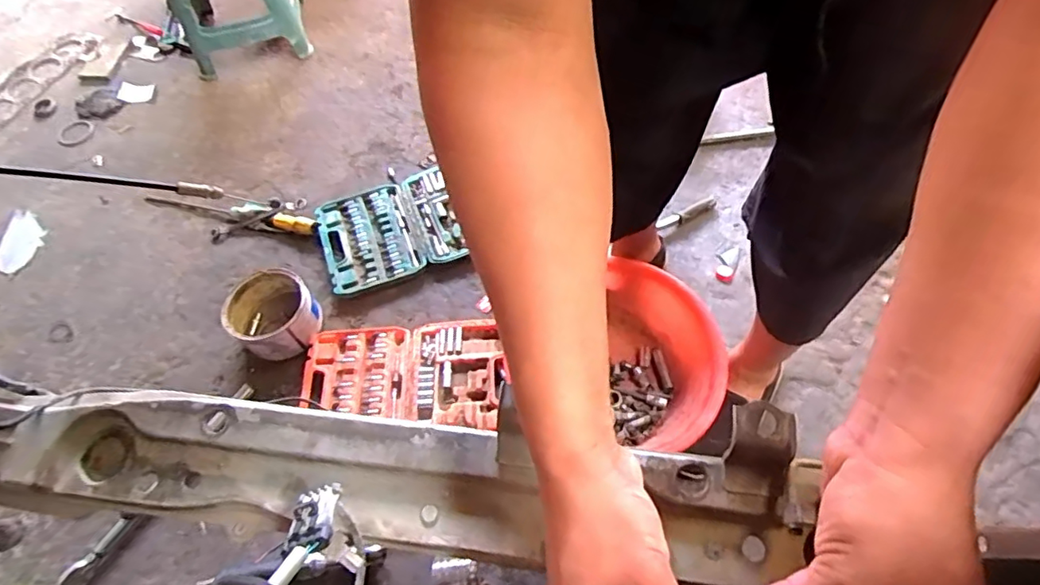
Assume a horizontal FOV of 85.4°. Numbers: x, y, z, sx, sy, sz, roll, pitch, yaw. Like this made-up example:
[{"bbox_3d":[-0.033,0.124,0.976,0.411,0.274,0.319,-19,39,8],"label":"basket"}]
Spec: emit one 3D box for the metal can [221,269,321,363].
[{"bbox_3d":[-0.478,0.041,1.092,0.158,0.084,0.151,-1,58,2],"label":"metal can"}]

